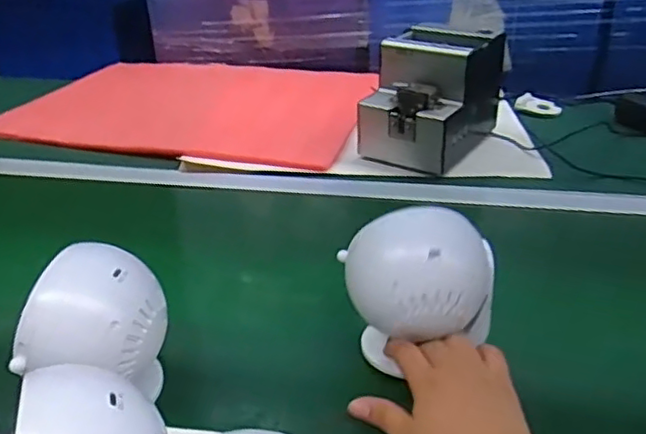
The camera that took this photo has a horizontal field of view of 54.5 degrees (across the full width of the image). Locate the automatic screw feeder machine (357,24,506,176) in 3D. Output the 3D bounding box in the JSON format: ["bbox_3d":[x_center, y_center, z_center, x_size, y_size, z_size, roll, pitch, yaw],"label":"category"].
[{"bbox_3d":[0.148,-0.166,0.849,0.127,0.145,0.190,18,34,28],"label":"automatic screw feeder machine"}]

